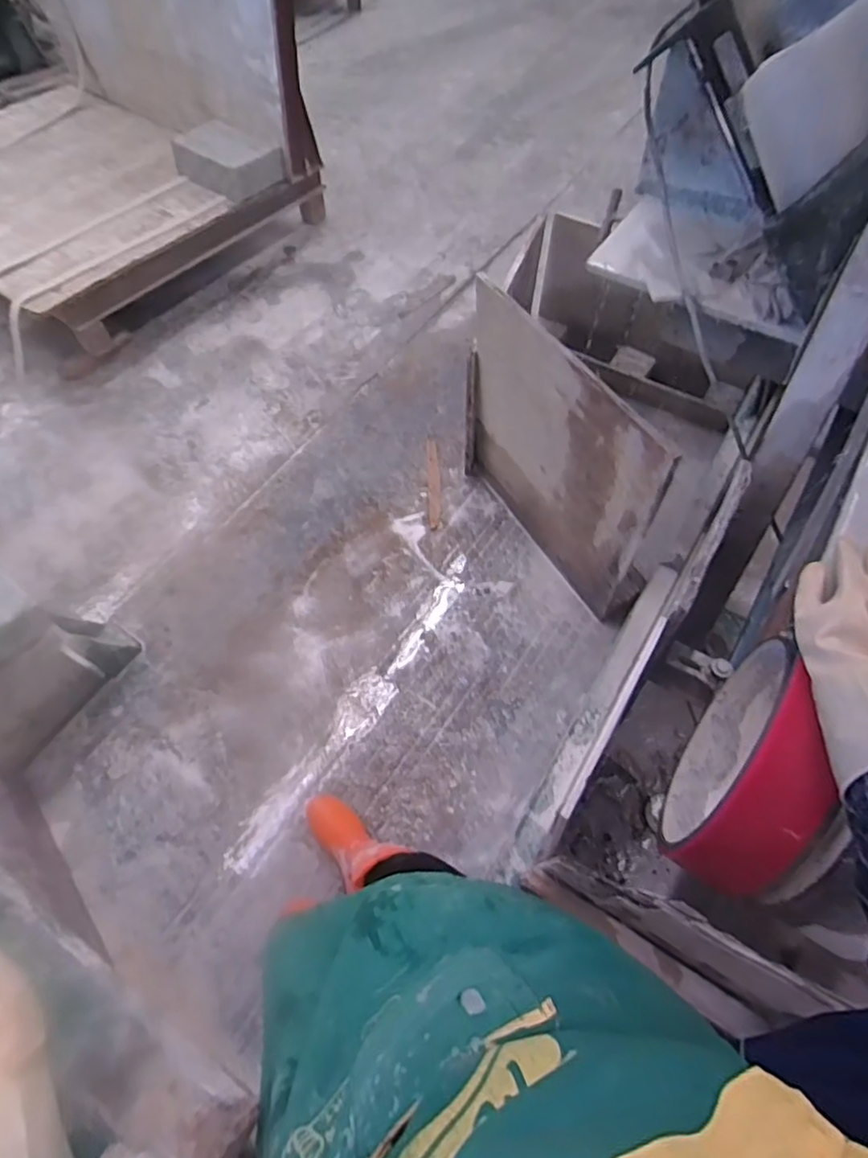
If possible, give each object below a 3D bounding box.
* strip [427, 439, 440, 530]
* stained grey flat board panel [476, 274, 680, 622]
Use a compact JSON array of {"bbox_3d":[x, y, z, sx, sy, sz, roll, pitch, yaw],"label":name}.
[{"bbox_3d":[0.000,-0.271,1.644,0.032,0.006,0.311,-1,59,-1],"label":"strip"},{"bbox_3d":[0.246,-0.259,1.271,0.023,0.631,0.568,-27,63,-16],"label":"stained grey flat board panel"}]

